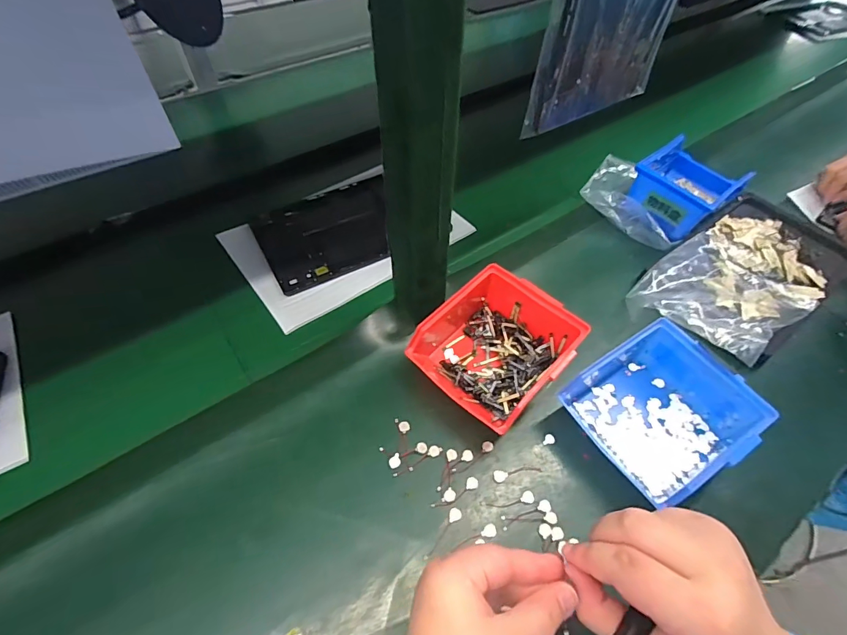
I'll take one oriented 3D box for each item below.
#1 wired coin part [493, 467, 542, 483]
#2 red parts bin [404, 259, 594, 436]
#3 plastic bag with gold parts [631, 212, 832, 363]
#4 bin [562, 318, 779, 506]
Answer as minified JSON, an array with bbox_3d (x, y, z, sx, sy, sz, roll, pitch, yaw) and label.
[{"bbox_3d":[0.084,0.137,0.380,0.044,0.004,0.010,-10,53,-8],"label":"wired coin part"},{"bbox_3d":[0.068,0.027,0.421,0.136,0.058,0.135,38,62,24],"label":"red parts bin"},{"bbox_3d":[0.368,-0.053,0.490,0.281,0.044,0.145,-29,57,-20],"label":"plastic bag with gold parts"},{"bbox_3d":[0.210,0.084,0.388,0.132,0.062,0.130,-28,59,-19],"label":"bin"}]

